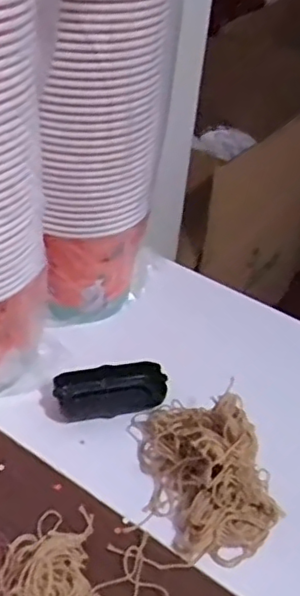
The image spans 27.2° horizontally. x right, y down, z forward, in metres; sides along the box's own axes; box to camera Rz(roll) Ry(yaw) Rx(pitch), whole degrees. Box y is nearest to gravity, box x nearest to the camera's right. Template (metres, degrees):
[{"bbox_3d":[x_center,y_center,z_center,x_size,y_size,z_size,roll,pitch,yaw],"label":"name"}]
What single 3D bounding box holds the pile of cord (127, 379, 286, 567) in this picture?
[{"bbox_3d":[0.052,0.139,0.542,0.108,0.071,0.147,-2,39,-11],"label":"pile of cord"}]

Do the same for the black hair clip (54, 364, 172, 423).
[{"bbox_3d":[-0.040,0.094,0.631,0.108,0.029,0.044,-5,40,-15],"label":"black hair clip"}]

